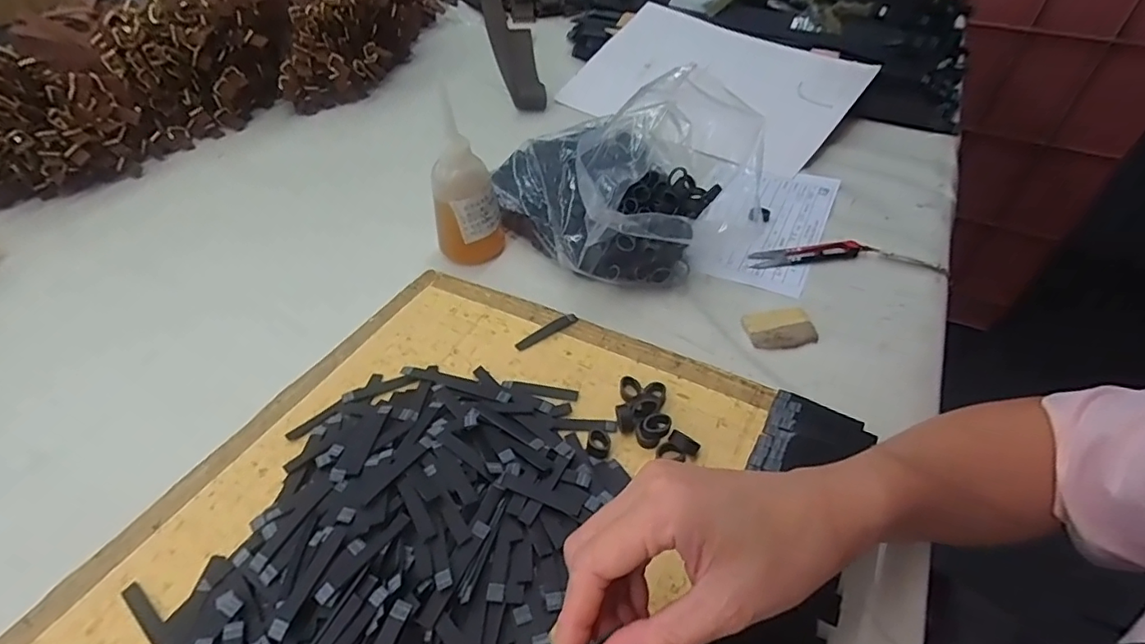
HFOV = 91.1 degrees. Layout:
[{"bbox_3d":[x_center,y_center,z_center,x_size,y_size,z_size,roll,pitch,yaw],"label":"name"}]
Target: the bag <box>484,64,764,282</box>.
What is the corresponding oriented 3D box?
[{"bbox_3d":[0.039,-0.148,0.531,0.174,0.143,0.242,-28,50,-23],"label":"bag"}]

